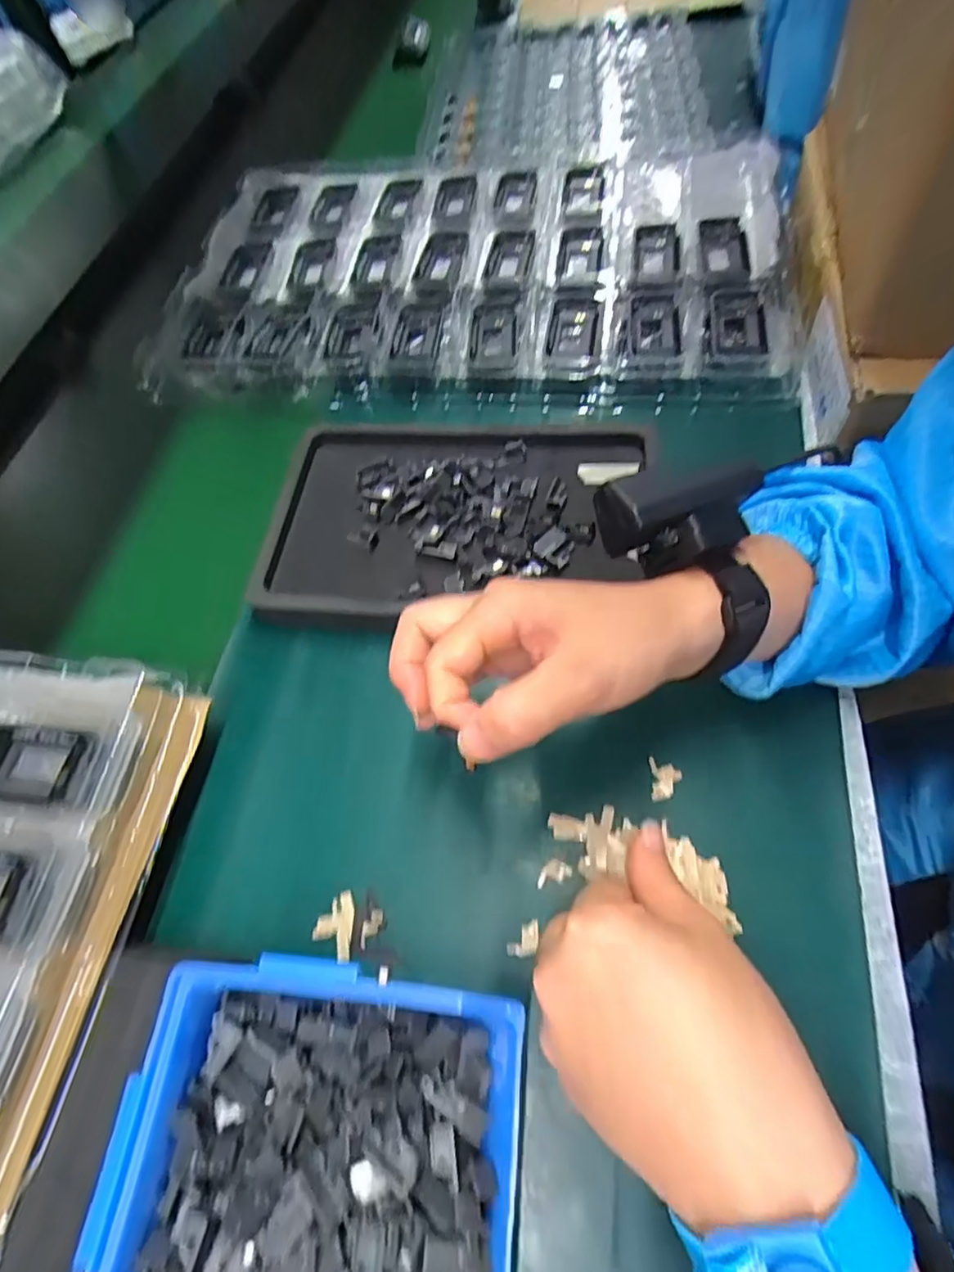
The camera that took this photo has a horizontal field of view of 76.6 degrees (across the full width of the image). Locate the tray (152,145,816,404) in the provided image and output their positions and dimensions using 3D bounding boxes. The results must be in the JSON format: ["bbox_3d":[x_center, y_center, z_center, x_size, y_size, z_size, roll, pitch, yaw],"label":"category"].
[{"bbox_3d":[-0.009,-0.326,0.515,0.495,0.043,0.347,1,61,11],"label":"tray"}]

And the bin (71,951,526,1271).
[{"bbox_3d":[-0.055,0.192,0.216,0.137,0.065,0.126,1,57,9],"label":"bin"}]

